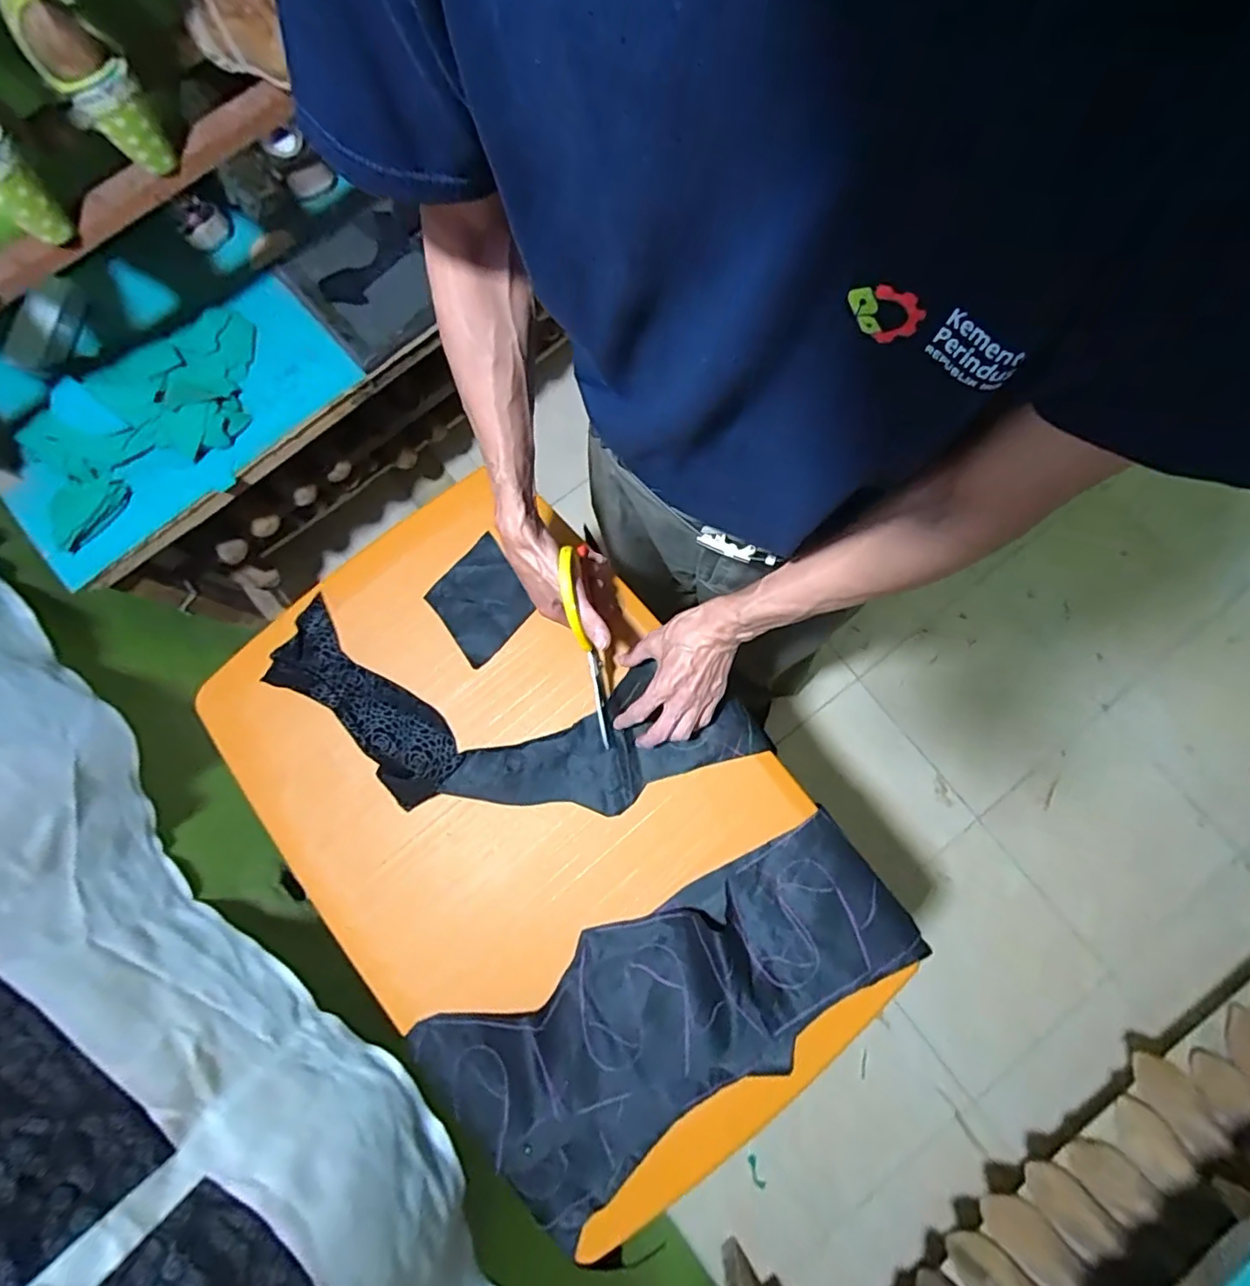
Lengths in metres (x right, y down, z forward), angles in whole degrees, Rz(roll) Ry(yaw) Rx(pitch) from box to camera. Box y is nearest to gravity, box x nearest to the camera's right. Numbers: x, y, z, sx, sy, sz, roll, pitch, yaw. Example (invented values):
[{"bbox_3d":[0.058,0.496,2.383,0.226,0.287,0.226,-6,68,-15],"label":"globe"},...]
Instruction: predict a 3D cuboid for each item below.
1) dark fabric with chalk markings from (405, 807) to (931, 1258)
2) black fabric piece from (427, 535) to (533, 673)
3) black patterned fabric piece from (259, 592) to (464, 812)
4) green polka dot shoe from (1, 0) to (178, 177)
[{"bbox_3d":[0.049,0.366,0.584,0.501,0.049,0.221,-33,80,-5],"label":"dark fabric with chalk markings"},{"bbox_3d":[-0.170,-0.050,0.677,0.099,0.004,0.122,-37,77,0],"label":"black fabric piece"},{"bbox_3d":[-0.298,0.069,0.647,0.262,0.032,0.093,41,83,8],"label":"black patterned fabric piece"},{"bbox_3d":[-0.516,-0.546,0.560,0.073,0.137,0.070,-35,80,-5],"label":"green polka dot shoe"}]

